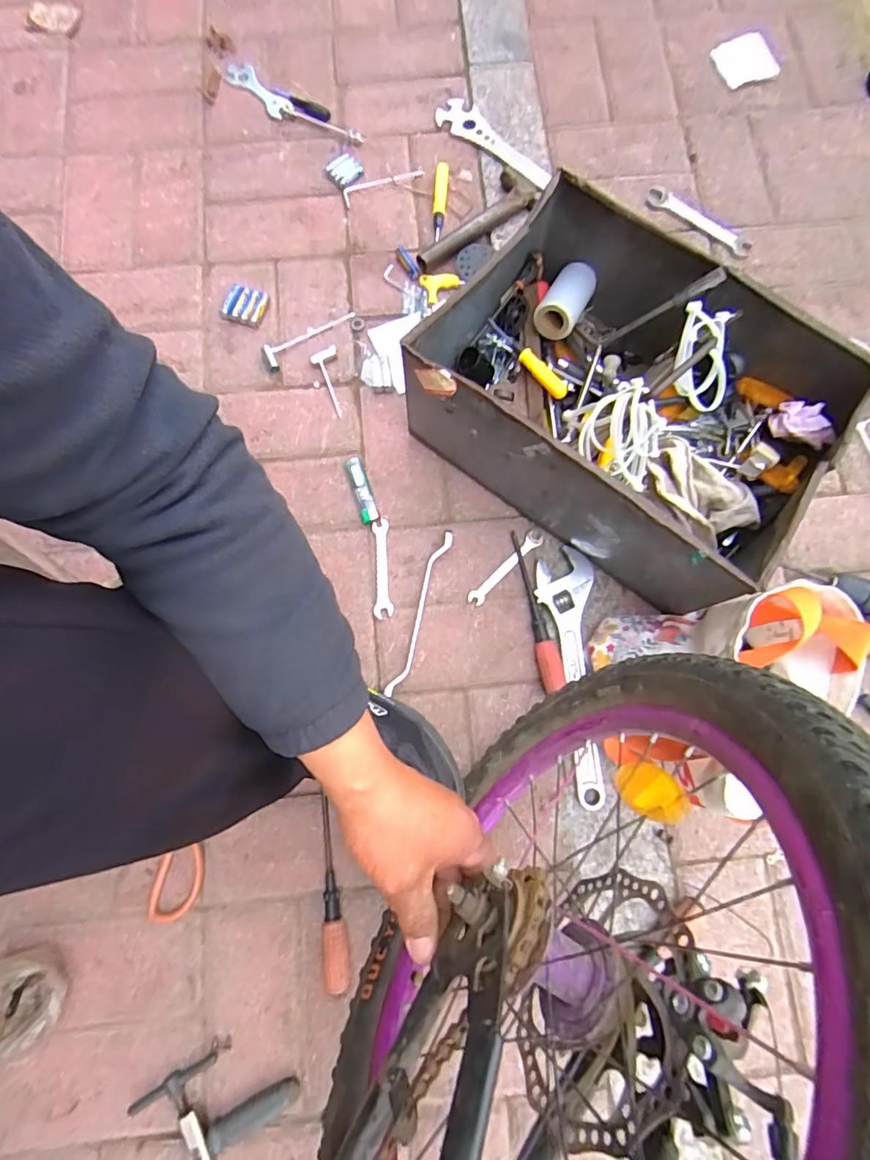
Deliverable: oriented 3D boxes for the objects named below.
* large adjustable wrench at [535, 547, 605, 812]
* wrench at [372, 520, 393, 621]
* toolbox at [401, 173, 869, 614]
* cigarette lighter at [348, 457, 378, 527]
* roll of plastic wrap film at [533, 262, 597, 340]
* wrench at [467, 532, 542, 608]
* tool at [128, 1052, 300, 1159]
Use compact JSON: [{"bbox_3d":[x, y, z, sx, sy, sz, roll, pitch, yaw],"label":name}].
[{"bbox_3d":[0.154,0.107,0.597,0.065,0.017,0.289,0,78,0],"label":"large adjustable wrench"},{"bbox_3d":[-0.065,-0.014,0.634,0.022,0.009,0.119,-4,78,-1],"label":"wrench"},{"bbox_3d":[0.204,-0.200,0.591,0.424,0.168,0.285,36,80,8],"label":"toolbox"},{"bbox_3d":[-0.092,-0.114,0.653,0.020,0.011,0.091,-17,78,-4],"label":"cigarette lighter"},{"bbox_3d":[0.159,-0.339,0.641,0.051,0.055,0.088,29,79,6],"label":"roll of plastic wrap film"},{"bbox_3d":[0.086,-0.014,0.641,0.019,0.007,0.117,44,81,9],"label":"wrench"},{"bbox_3d":[-0.214,0.507,0.501,0.135,0.022,0.094,-38,80,-8],"label":"tool"}]

